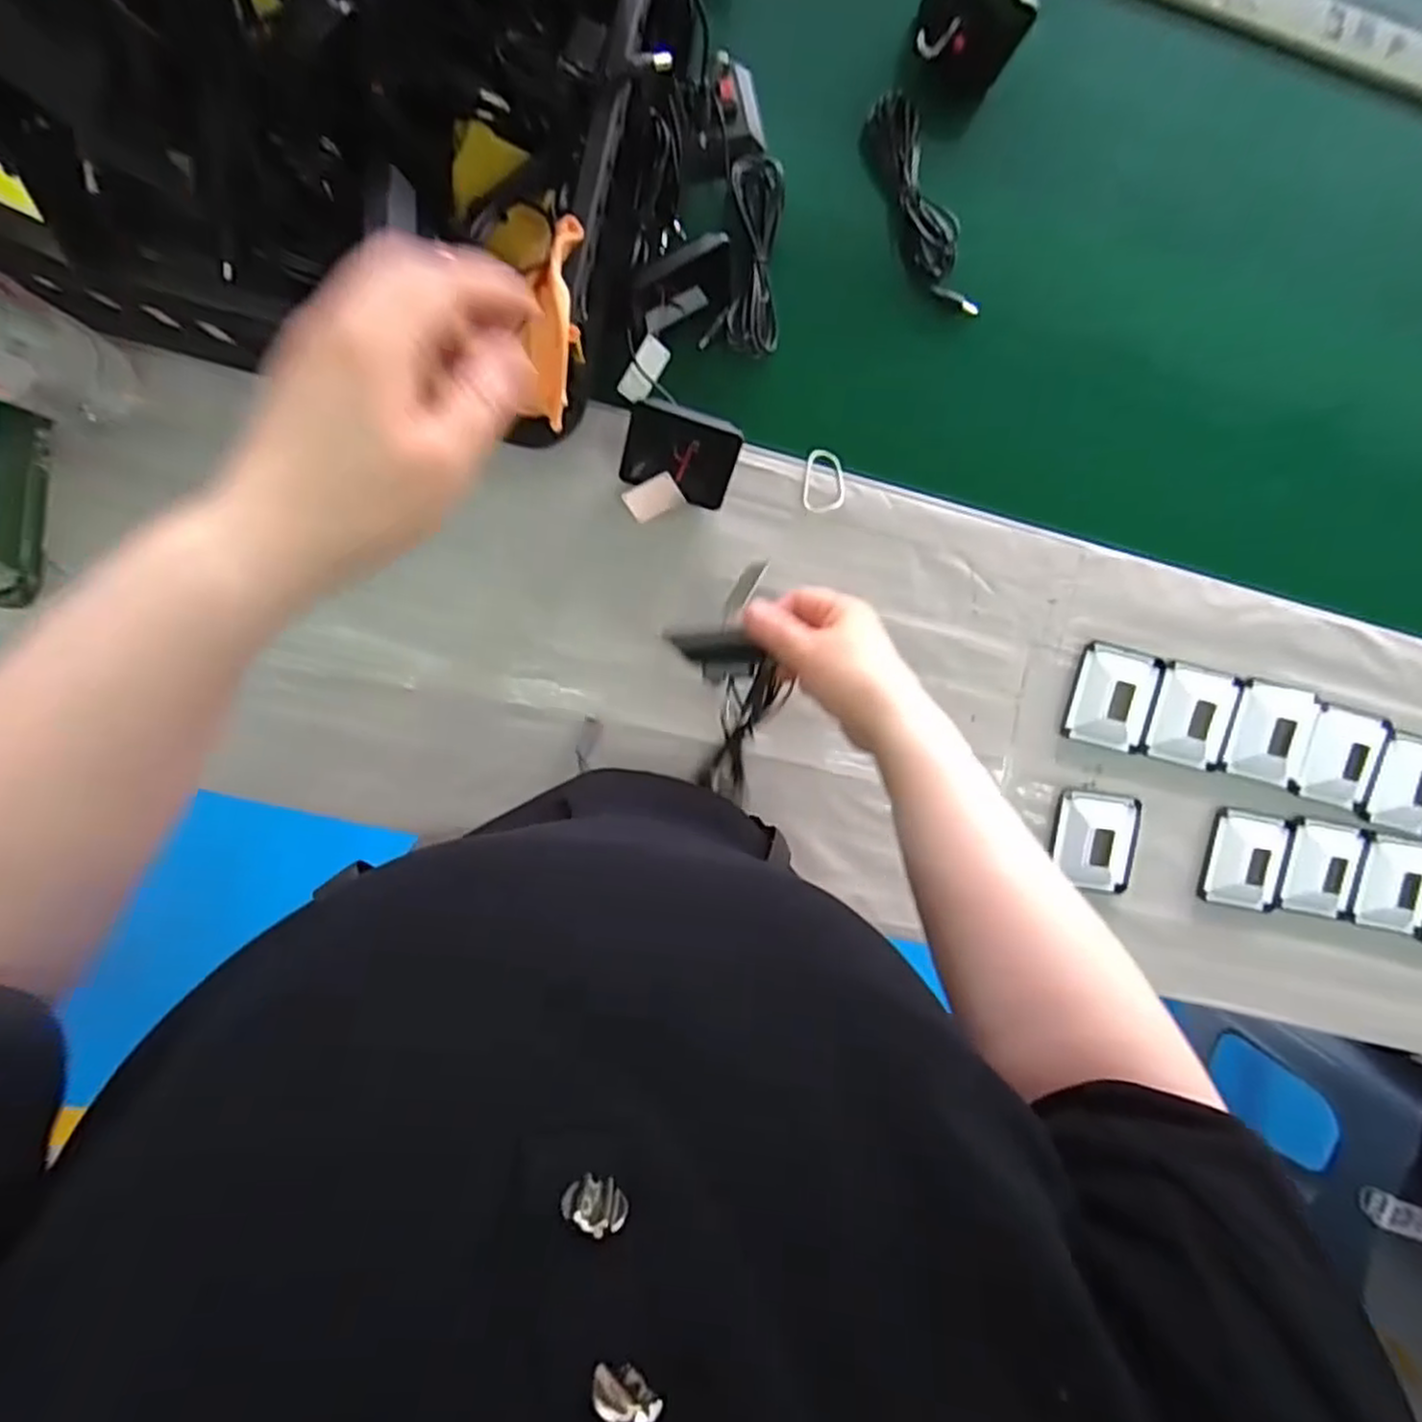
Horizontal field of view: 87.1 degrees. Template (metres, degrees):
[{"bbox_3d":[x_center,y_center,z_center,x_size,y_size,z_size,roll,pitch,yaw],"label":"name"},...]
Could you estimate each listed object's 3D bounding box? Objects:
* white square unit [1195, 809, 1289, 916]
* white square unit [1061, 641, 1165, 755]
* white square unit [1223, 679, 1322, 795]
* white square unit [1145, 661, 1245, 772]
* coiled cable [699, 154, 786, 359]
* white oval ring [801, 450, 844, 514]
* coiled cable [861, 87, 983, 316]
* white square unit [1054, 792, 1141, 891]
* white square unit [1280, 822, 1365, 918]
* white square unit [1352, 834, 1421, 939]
[{"bbox_3d":[0.446,0.126,0.615,0.068,0.016,0.080,8,92,-6],"label":"white square unit"},{"bbox_3d":[0.324,-0.010,0.592,0.071,0.017,0.078,12,91,-6],"label":"white square unit"},{"bbox_3d":[0.458,0.019,0.606,0.070,0.016,0.080,14,91,-6],"label":"white square unit"},{"bbox_3d":[0.393,0.005,0.601,0.068,0.021,0.078,11,92,-6],"label":"white square unit"},{"bbox_3d":[0.030,-0.326,0.538,0.051,0.016,0.131,7,92,-5],"label":"coiled cable"},{"bbox_3d":[0.086,-0.172,0.559,0.032,0.005,0.049,5,92,-5],"label":"white oval ring"},{"bbox_3d":[0.157,-0.372,0.555,0.029,0.034,0.158,-23,94,-4],"label":"coiled cable"},{"bbox_3d":[0.313,0.106,0.601,0.071,0.020,0.077,8,92,-6],"label":"white square unit"},{"bbox_3d":[0.513,0.134,0.626,0.063,0.018,0.075,9,92,-6],"label":"white square unit"},{"bbox_3d":[0.584,0.148,0.634,0.073,0.016,0.076,12,91,-6],"label":"white square unit"}]

